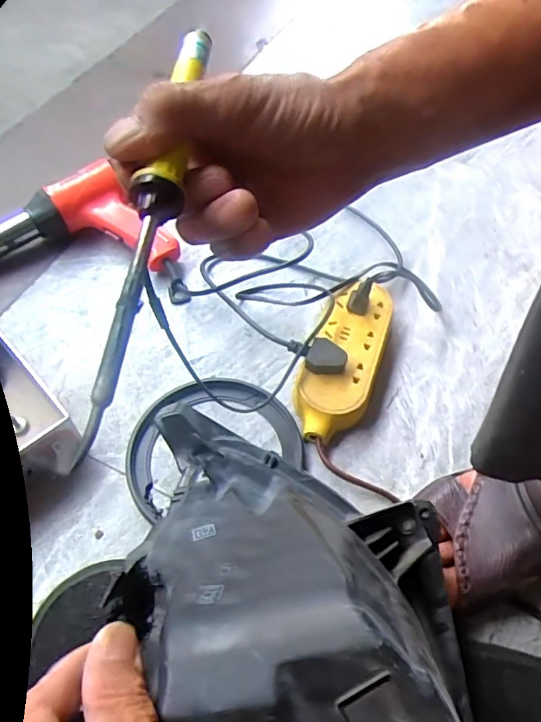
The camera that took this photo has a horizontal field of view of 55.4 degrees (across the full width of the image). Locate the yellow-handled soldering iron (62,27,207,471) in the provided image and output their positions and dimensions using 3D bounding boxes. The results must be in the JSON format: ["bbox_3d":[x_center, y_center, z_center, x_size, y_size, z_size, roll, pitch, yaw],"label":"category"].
[{"bbox_3d":[-0.051,-0.062,0.216,0.019,0.015,0.215,7,66,2],"label":"yellow-handled soldering iron"}]

